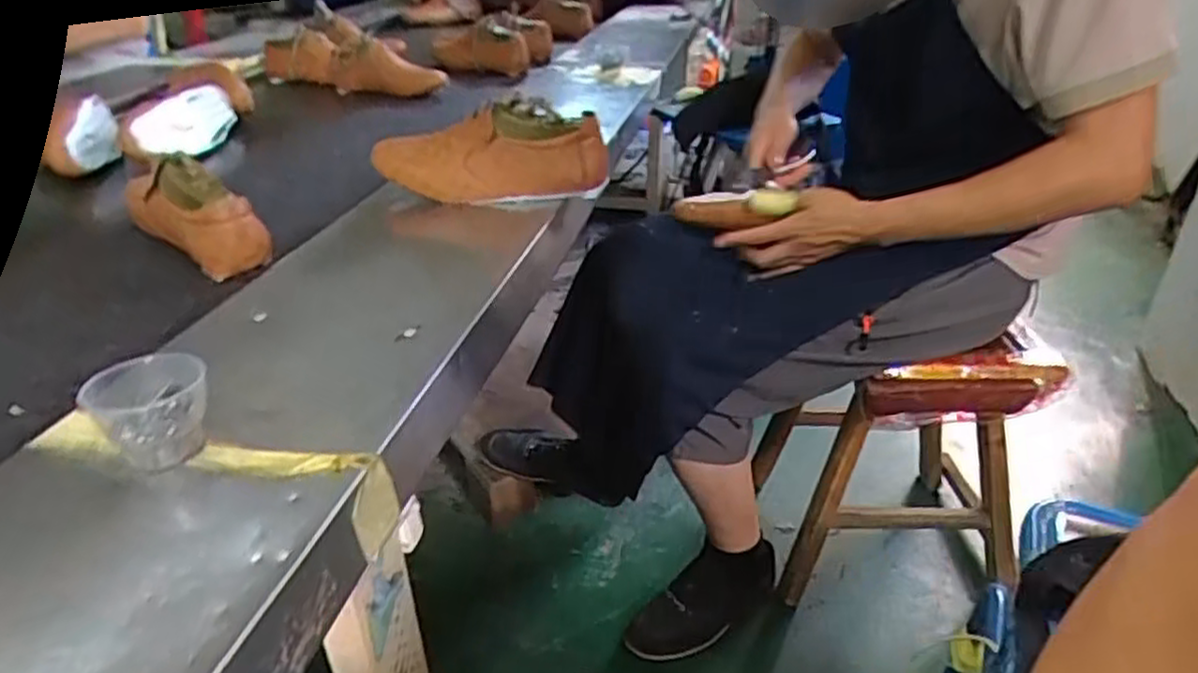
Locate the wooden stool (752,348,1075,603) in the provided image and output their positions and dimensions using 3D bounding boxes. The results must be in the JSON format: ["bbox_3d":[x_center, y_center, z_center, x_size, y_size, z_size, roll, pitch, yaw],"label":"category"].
[{"bbox_3d":[0.460,0.148,1.191,0.321,0.446,0.331,1,31,2],"label":"wooden stool"}]

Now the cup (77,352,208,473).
[{"bbox_3d":[-0.267,0.045,0.448,0.064,0.050,0.055,-20,37,-31],"label":"cup"}]

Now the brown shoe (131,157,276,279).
[{"bbox_3d":[-0.446,-0.147,0.806,0.238,0.087,0.072,27,41,36],"label":"brown shoe"}]

